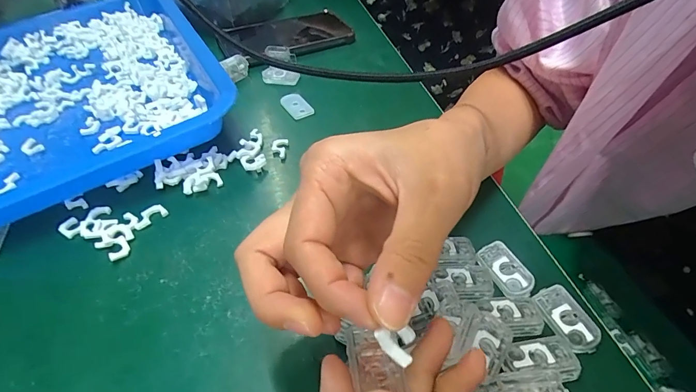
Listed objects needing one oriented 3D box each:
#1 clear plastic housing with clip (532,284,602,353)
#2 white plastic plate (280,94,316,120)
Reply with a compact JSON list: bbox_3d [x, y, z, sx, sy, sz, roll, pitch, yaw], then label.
[{"bbox_3d":[0.122,0.067,0.209,0.022,0.004,0.037,-19,50,-12],"label":"clear plastic housing with clip"},{"bbox_3d":[-0.049,-0.085,0.354,0.020,0.007,0.038,-29,53,-20],"label":"white plastic plate"}]

